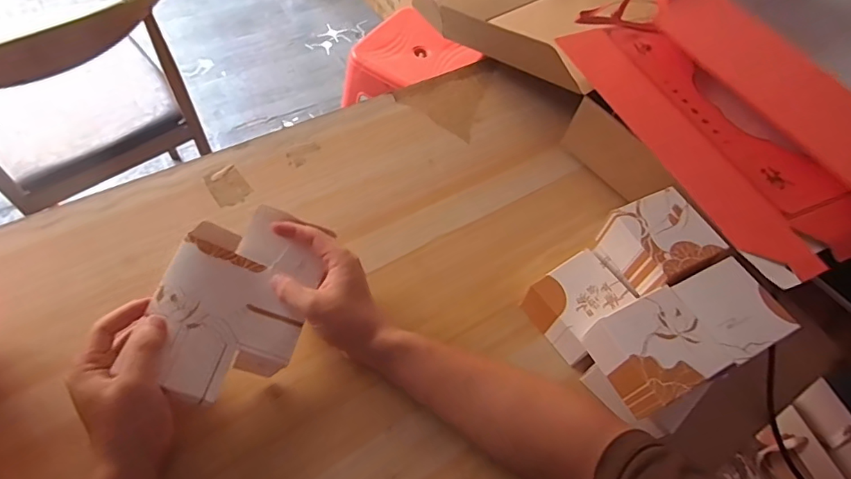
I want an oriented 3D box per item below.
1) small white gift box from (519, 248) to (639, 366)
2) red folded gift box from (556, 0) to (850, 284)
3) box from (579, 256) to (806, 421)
[{"bbox_3d":[0.166,0.068,0.518,0.088,0.045,0.083,-25,64,-22],"label":"small white gift box"},{"bbox_3d":[0.325,-0.153,0.541,0.164,0.126,0.389,-20,61,-16],"label":"red folded gift box"},{"bbox_3d":[0.244,0.089,0.458,0.168,0.053,0.082,-19,62,-19],"label":"box"}]

